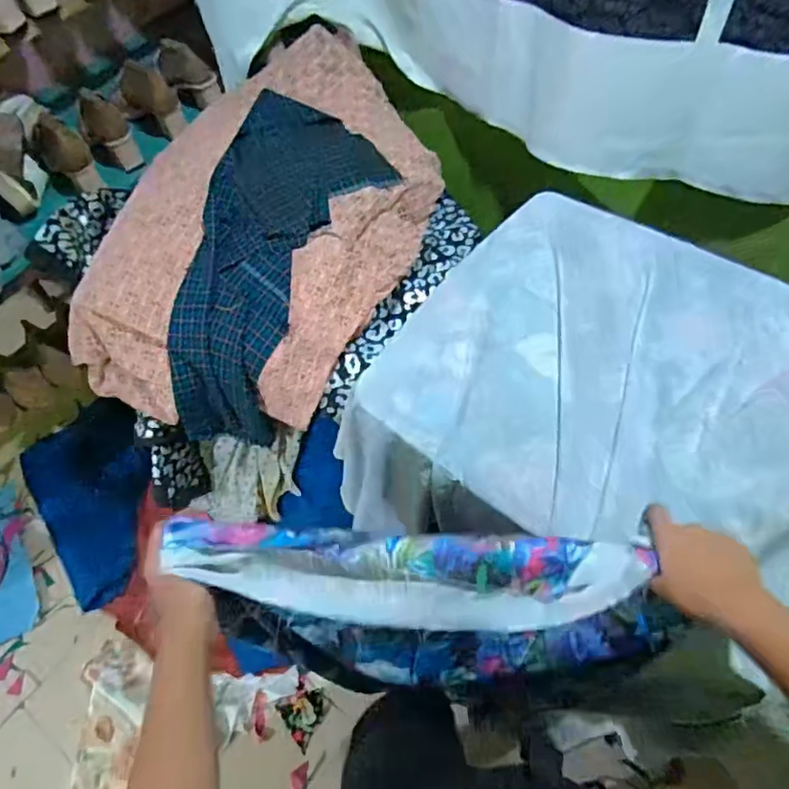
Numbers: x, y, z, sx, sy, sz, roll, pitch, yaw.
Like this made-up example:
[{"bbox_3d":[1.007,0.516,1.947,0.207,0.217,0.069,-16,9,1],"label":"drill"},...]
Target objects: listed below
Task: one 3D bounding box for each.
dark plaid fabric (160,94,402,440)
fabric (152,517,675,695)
[{"bbox_3d":[-0.196,-0.216,0.970,0.256,0.176,0.598,16,81,13],"label":"dark plaid fabric"},{"bbox_3d":[0.039,0.216,0.586,0.427,0.282,0.099,1,59,5],"label":"fabric"}]

